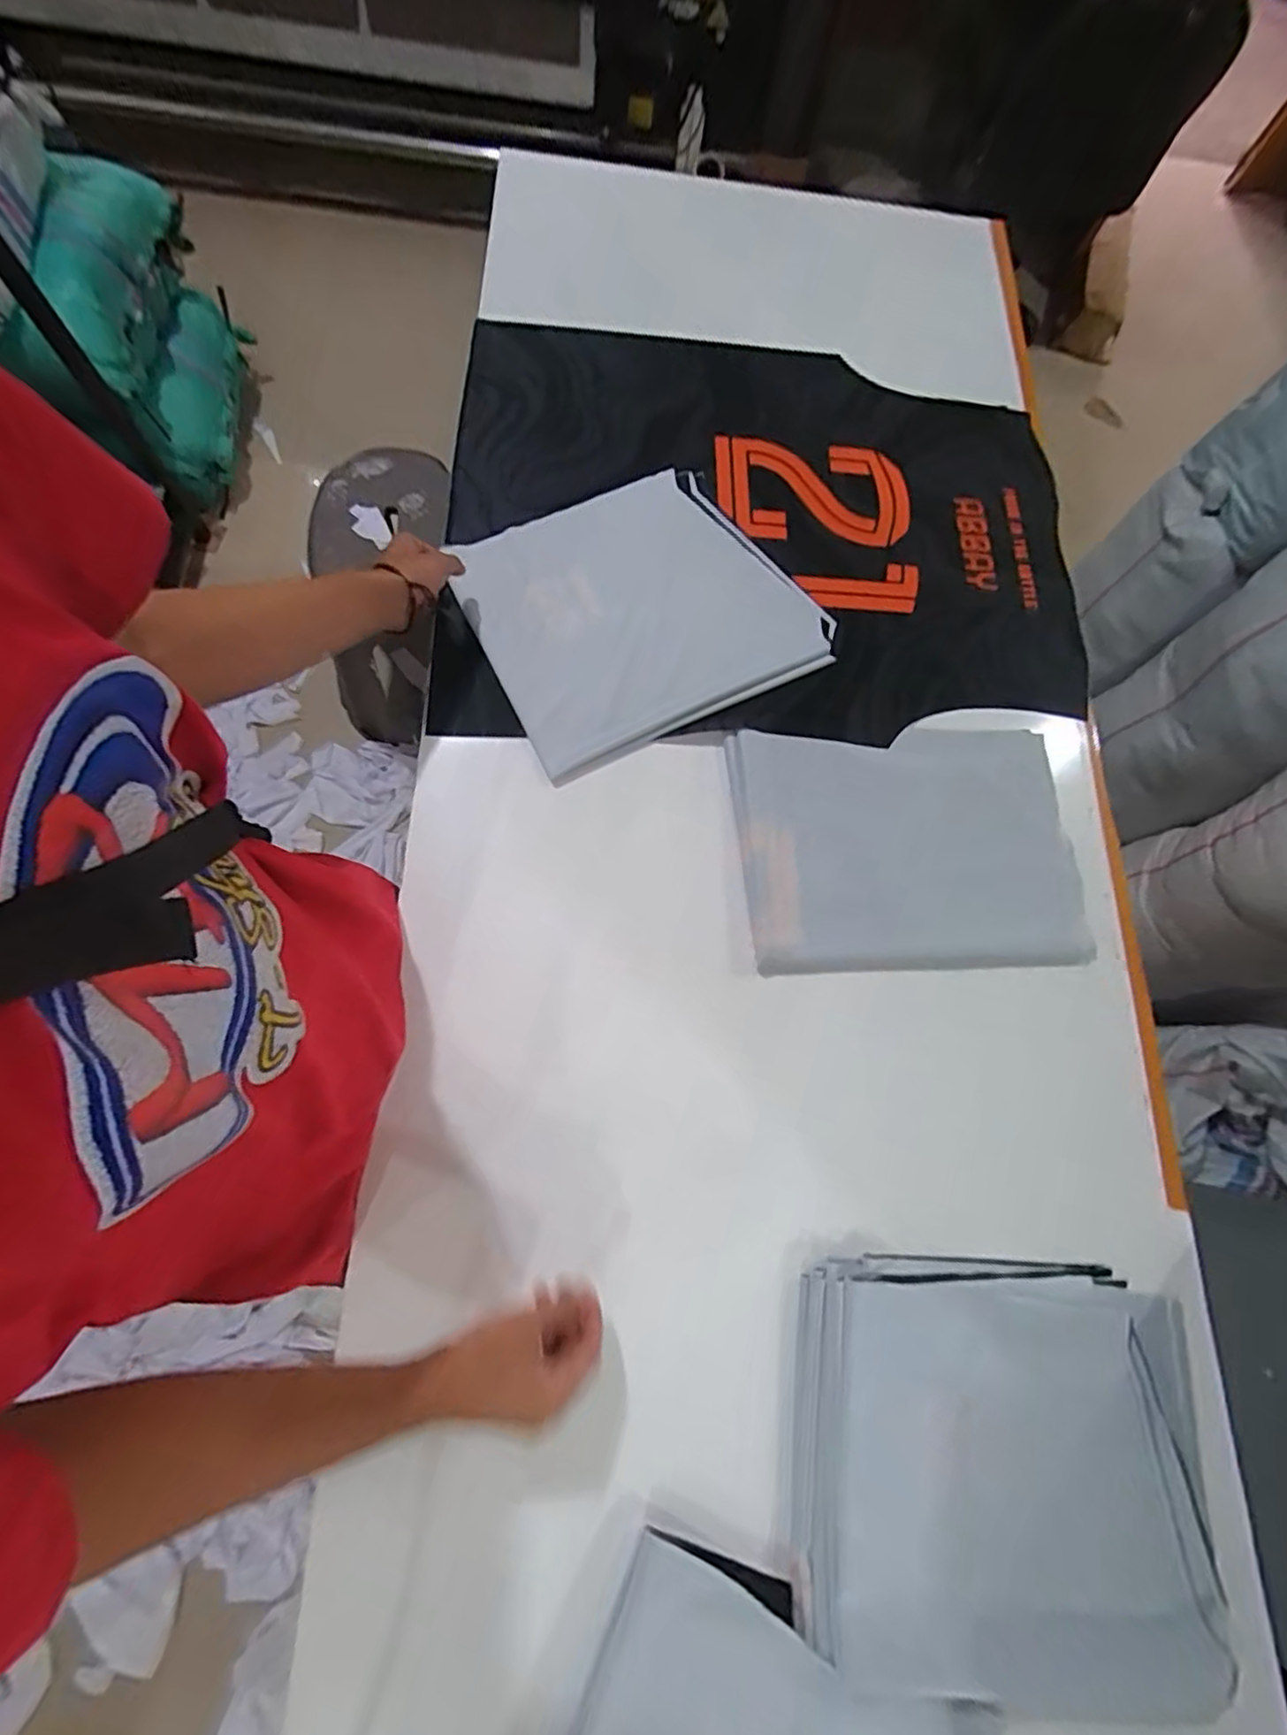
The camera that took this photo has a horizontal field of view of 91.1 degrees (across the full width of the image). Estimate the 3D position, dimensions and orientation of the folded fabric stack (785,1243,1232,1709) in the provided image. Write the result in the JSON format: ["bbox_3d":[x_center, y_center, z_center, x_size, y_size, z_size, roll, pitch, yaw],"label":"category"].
[{"bbox_3d":[0.305,0.506,0.528,0.357,0.046,0.298,6,74,-5],"label":"folded fabric stack"}]

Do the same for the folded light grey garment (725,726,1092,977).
[{"bbox_3d":[0.281,-0.027,0.685,0.353,0.018,0.269,-3,75,-7],"label":"folded light grey garment"}]

